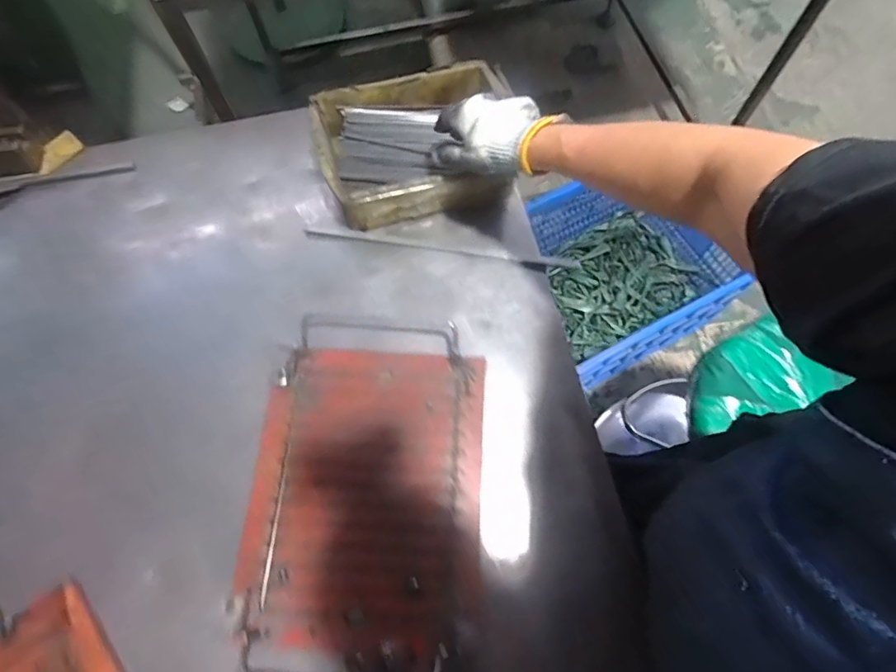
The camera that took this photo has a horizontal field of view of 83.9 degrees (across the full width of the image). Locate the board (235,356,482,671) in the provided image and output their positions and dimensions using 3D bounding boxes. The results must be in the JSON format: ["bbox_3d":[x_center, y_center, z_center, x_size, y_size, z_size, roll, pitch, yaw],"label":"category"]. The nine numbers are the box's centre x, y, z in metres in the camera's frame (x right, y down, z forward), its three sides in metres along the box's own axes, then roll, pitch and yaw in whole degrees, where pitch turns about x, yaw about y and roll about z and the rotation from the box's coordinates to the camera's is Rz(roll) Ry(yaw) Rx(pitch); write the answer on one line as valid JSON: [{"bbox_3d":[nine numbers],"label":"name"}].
[{"bbox_3d":[-0.084,0.159,0.522,0.235,0.017,0.298,2,68,0],"label":"board"}]

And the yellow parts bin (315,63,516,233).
[{"bbox_3d":[-0.040,-0.252,0.662,0.248,0.074,0.177,-12,69,-6],"label":"yellow parts bin"}]

